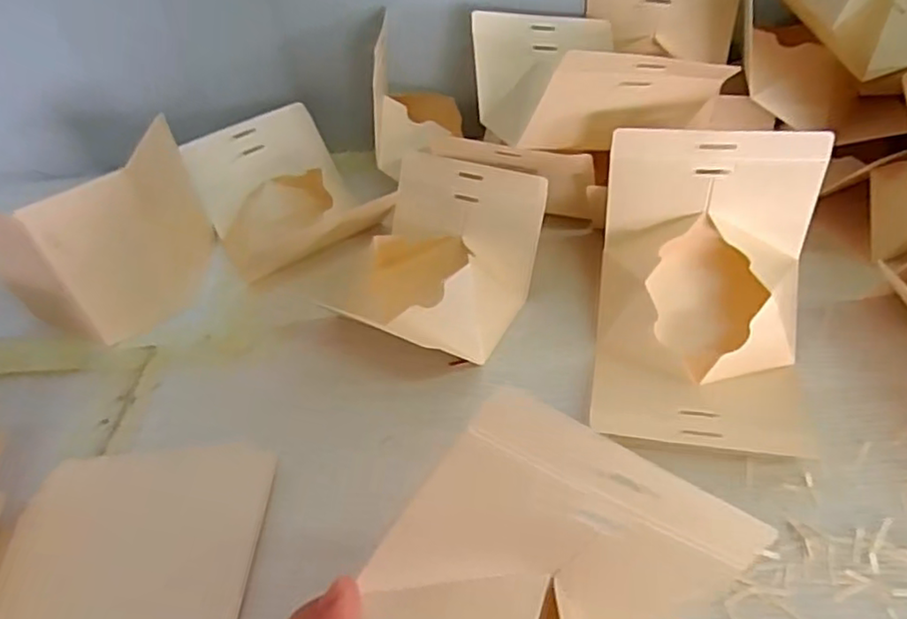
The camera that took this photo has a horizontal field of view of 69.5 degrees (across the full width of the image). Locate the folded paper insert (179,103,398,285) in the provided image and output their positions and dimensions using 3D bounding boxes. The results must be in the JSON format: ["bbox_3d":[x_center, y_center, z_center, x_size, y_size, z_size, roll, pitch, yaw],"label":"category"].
[{"bbox_3d":[-0.150,-0.106,0.583,0.136,0.067,0.168,-24,45,-15],"label":"folded paper insert"}]

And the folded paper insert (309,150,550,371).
[{"bbox_3d":[-0.019,-0.040,0.489,0.140,0.074,0.141,18,49,24],"label":"folded paper insert"}]

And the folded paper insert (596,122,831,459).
[{"bbox_3d":[0.154,-0.010,0.392,0.125,0.129,0.148,5,44,12],"label":"folded paper insert"}]

